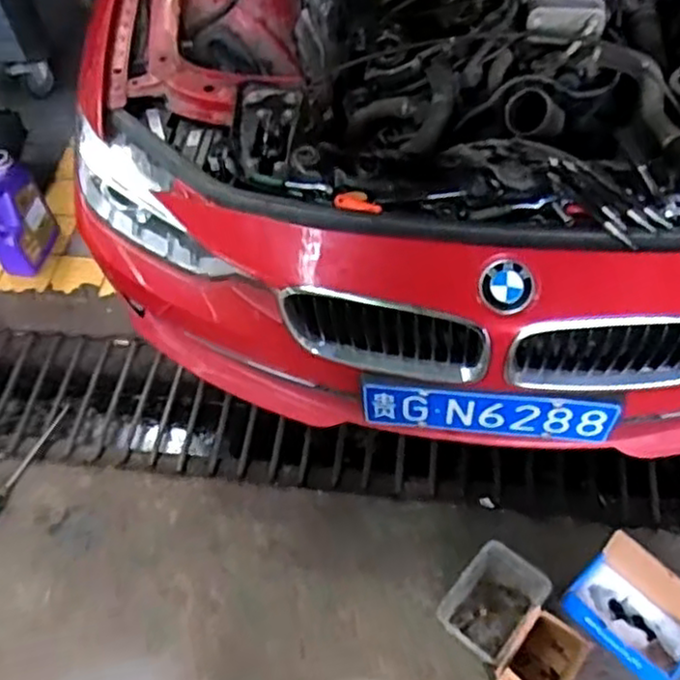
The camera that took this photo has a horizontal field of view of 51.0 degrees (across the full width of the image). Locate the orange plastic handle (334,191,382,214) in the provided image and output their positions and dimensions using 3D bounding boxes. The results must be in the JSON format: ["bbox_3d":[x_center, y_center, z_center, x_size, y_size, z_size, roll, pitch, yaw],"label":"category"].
[{"bbox_3d":[0.030,-0.222,1.147,0.078,0.026,0.030,19,59,16],"label":"orange plastic handle"}]

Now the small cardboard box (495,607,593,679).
[{"bbox_3d":[0.387,0.629,1.385,0.130,0.111,0.181,33,63,23],"label":"small cardboard box"}]

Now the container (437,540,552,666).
[{"bbox_3d":[0.310,0.542,1.480,0.156,0.117,0.210,37,65,25],"label":"container"}]

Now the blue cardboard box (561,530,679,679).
[{"bbox_3d":[0.582,0.538,1.388,0.249,0.188,0.157,38,65,25],"label":"blue cardboard box"}]

